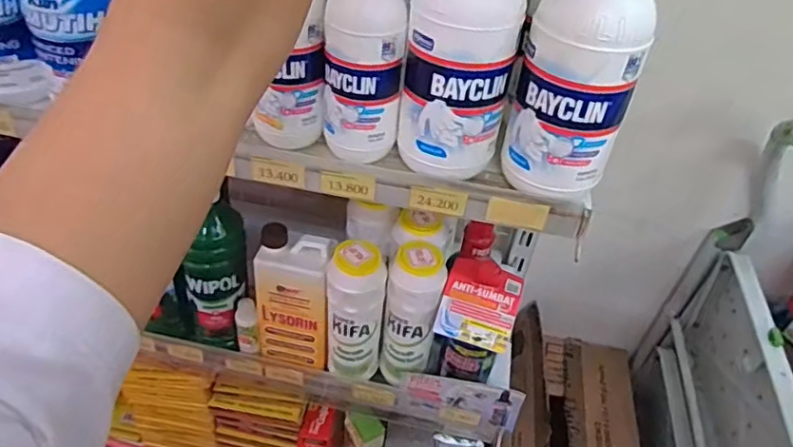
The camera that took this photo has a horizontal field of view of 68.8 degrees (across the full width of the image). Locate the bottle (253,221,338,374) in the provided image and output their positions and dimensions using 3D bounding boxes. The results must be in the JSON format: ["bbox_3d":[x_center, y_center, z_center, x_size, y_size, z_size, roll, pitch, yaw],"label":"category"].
[{"bbox_3d":[-0.127,0.099,0.738,0.089,0.187,0.061,14,44,9],"label":"bottle"}]

